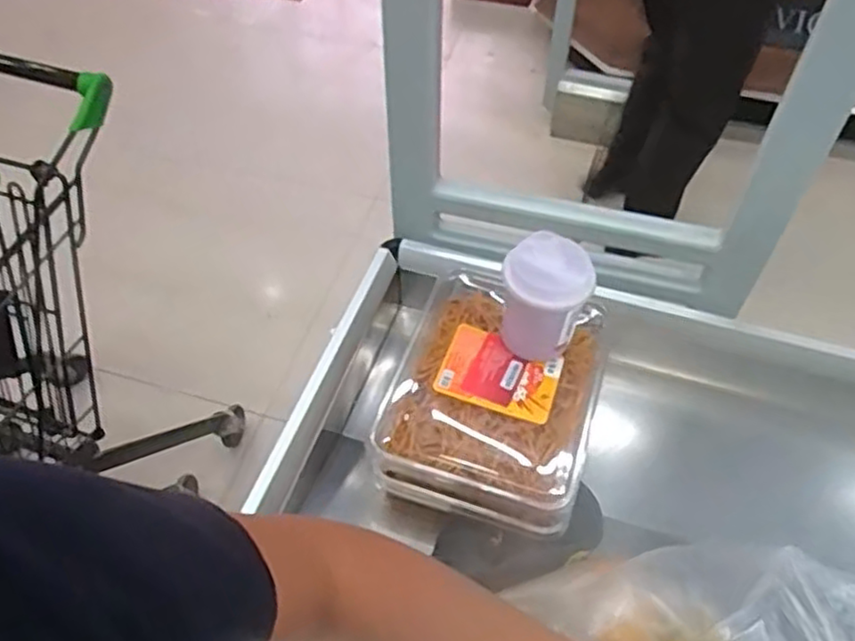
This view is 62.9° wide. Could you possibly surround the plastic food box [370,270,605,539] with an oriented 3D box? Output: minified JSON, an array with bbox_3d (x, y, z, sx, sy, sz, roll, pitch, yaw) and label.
[{"bbox_3d":[0.066,0.072,0.757,0.223,0.052,0.267,15,54,12],"label":"plastic food box"}]

